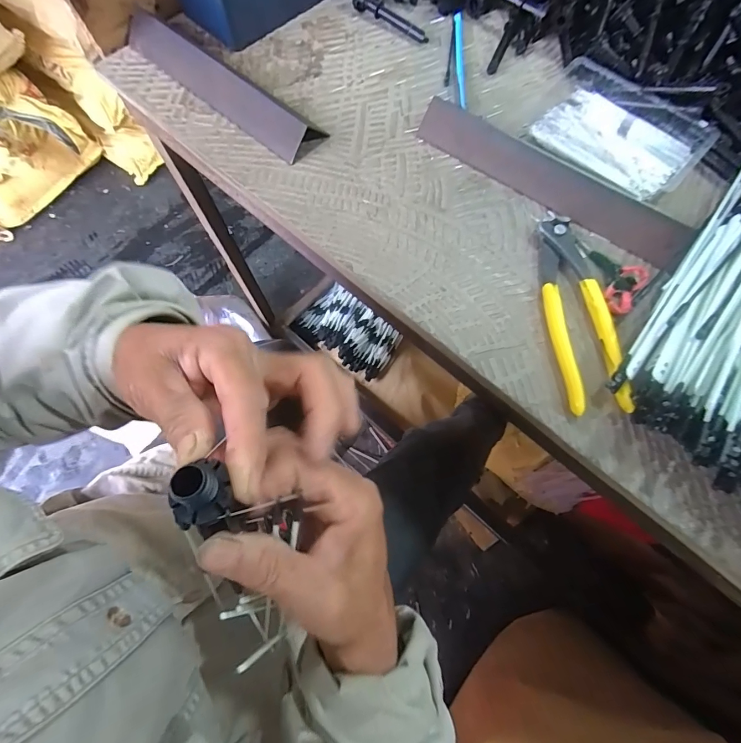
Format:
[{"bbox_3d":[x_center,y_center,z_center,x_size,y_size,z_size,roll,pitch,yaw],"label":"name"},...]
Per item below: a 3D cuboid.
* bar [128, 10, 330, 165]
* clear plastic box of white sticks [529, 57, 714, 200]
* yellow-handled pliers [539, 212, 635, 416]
[{"bbox_3d":[-0.146,-0.279,0.378,0.235,0.027,0.040,40,76,13],"label":"bar"},{"bbox_3d":[0.226,-0.220,0.363,0.141,0.018,0.102,39,76,13],"label":"clear plastic box of white sticks"},{"bbox_3d":[0.161,-0.050,0.311,0.043,0.014,0.164,-2,71,0],"label":"yellow-handled pliers"}]

